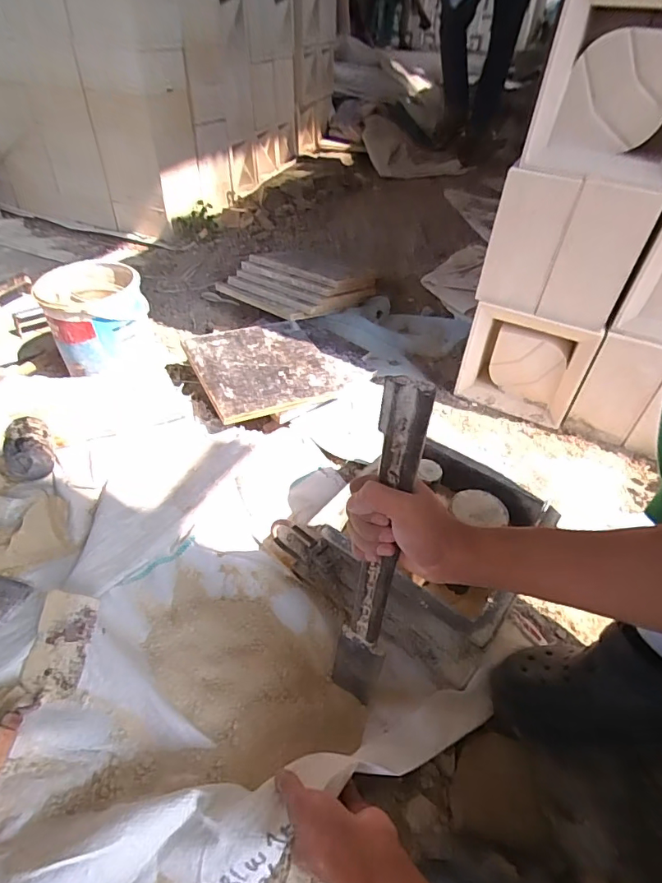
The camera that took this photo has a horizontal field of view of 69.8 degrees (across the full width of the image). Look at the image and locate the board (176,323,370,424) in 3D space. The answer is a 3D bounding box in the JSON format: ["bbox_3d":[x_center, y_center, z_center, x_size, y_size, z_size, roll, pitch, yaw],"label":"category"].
[{"bbox_3d":[-0.100,-0.156,0.938,0.323,0.019,0.246,-17,53,-28],"label":"board"}]

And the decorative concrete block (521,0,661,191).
[{"bbox_3d":[0.379,-0.454,0.605,0.213,0.198,0.066,15,43,15],"label":"decorative concrete block"}]

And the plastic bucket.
[{"bbox_3d":[-0.442,-0.221,0.921,0.170,0.182,0.169,1,41,-1],"label":"plastic bucket"}]

